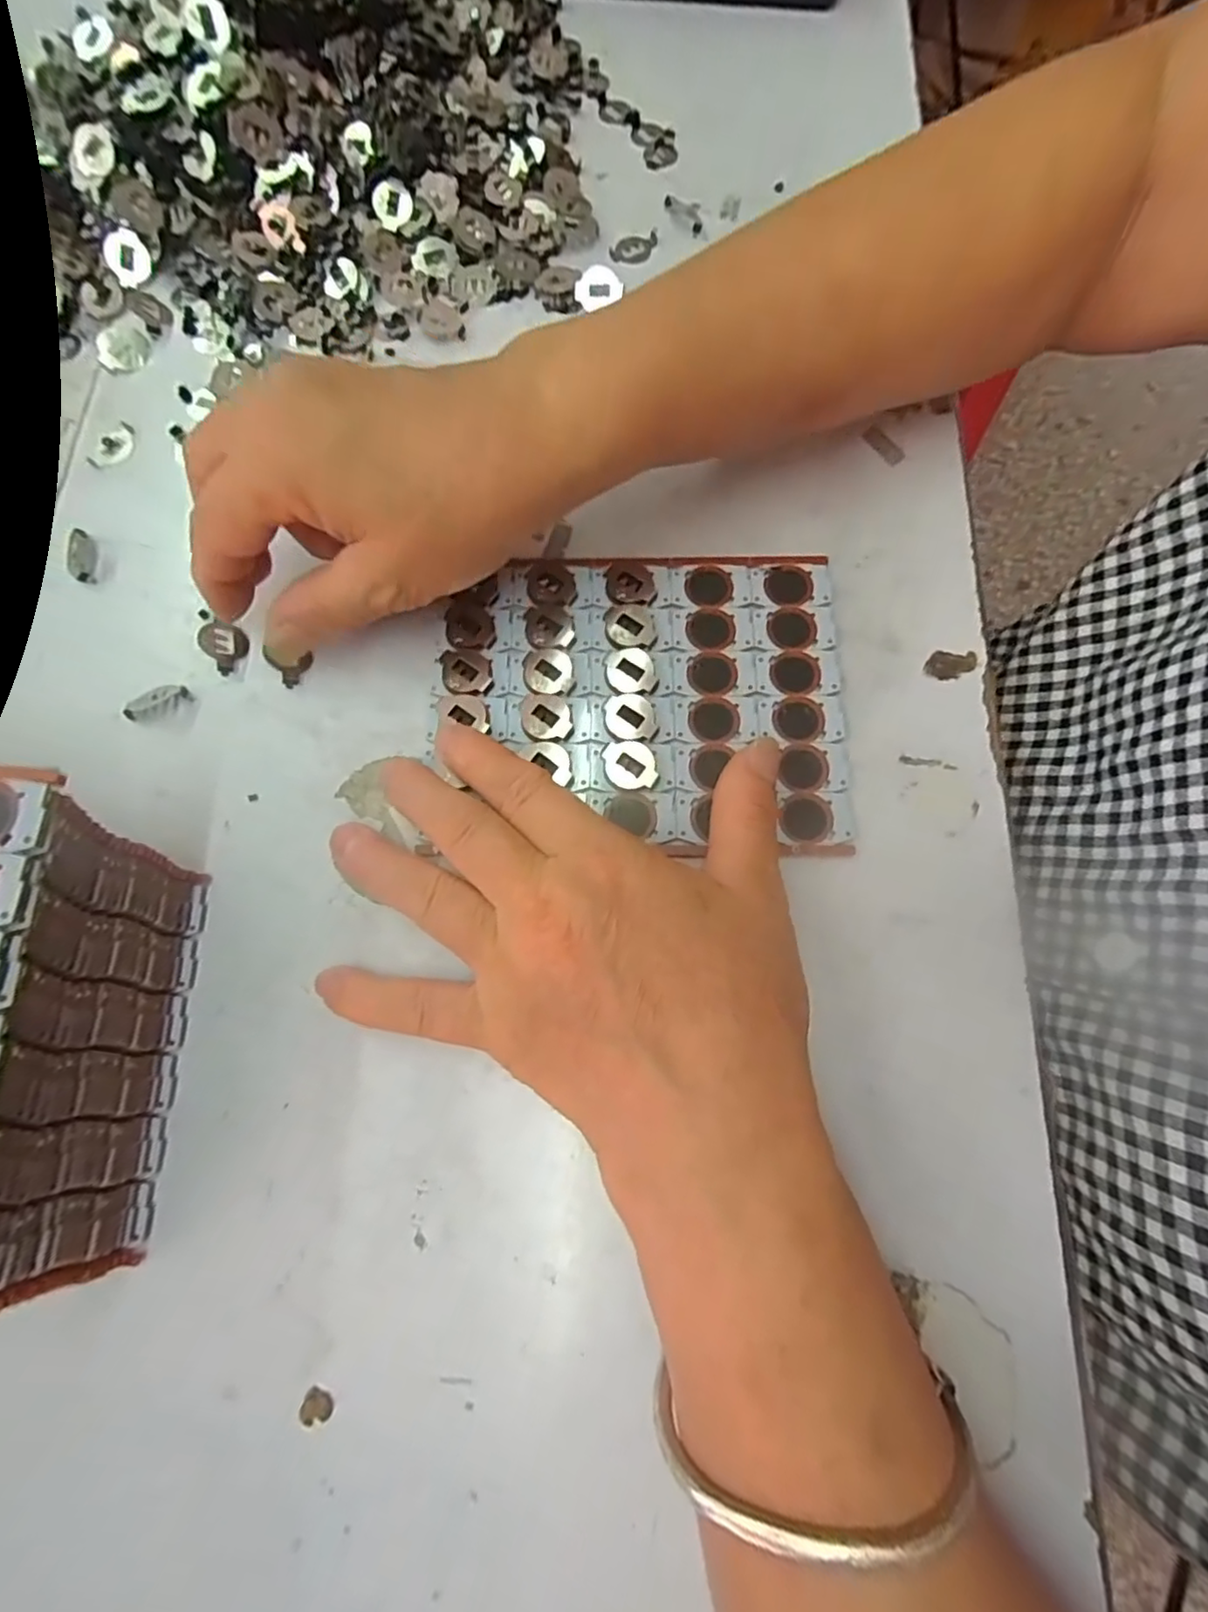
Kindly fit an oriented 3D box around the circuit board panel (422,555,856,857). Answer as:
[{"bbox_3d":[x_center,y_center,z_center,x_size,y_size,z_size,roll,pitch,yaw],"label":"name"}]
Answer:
[{"bbox_3d":[0.012,-0.041,0.228,0.146,0.005,0.112,1,76,0],"label":"circuit board panel"}]

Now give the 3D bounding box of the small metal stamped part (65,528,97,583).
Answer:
[{"bbox_3d":[-0.207,-0.099,0.247,0.009,0.005,0.022,-11,76,-3],"label":"small metal stamped part"}]

